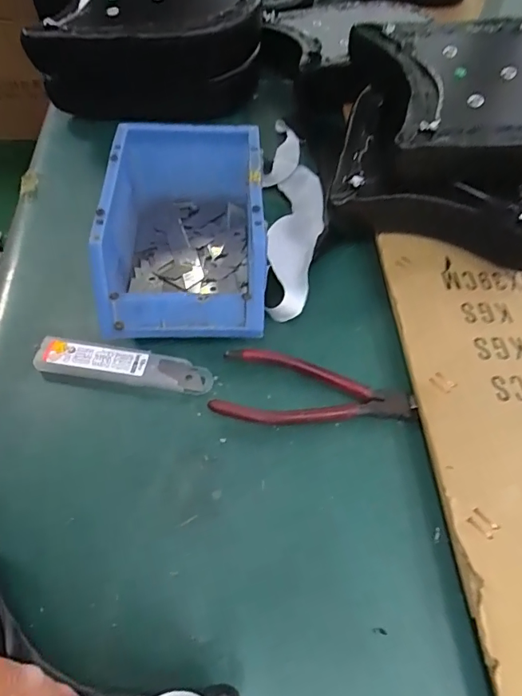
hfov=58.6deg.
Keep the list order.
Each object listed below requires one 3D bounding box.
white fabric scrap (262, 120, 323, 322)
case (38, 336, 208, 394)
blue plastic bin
[{"bbox_3d":[0.031,-0.133,0.434,0.056,0.036,0.258,3,57,-1],"label":"white fabric scrap"},{"bbox_3d":[-0.101,0.013,0.341,0.126,0.015,0.025,8,57,2],"label":"case"},{"bbox_3d":[-0.057,-0.093,0.372,0.120,0.077,0.178,-4,57,1],"label":"blue plastic bin"}]

